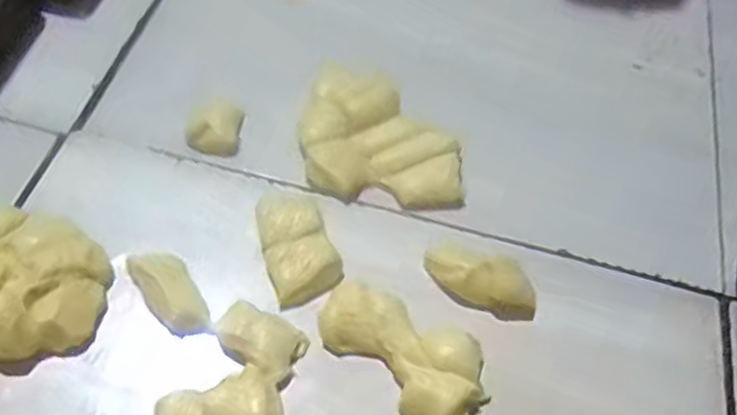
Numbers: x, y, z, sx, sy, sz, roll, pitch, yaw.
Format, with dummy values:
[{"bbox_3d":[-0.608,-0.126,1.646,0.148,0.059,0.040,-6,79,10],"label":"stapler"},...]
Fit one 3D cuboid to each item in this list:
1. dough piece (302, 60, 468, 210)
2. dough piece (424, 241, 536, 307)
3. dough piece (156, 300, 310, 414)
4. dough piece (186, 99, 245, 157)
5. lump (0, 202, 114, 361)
[{"bbox_3d":[0.012,-0.054,0.521,0.122,0.029,0.101,11,58,0],"label":"dough piece"},{"bbox_3d":[0.078,0.048,0.468,0.077,0.026,0.044,23,58,7],"label":"dough piece"},{"bbox_3d":[-0.079,0.112,0.403,0.069,0.022,0.107,26,59,9],"label":"dough piece"},{"bbox_3d":[-0.117,-0.062,0.518,0.035,0.022,0.041,5,58,-4],"label":"dough piece"},{"bbox_3d":[-0.218,0.048,0.427,0.099,0.037,0.098,3,58,-5],"label":"lump"}]

